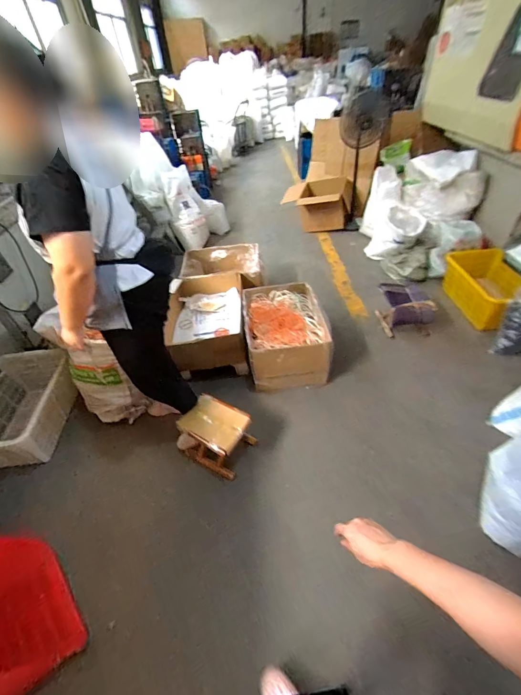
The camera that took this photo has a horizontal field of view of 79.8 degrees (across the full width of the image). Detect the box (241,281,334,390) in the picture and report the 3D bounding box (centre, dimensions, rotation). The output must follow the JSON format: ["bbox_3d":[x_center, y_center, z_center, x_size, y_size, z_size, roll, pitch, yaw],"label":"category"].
[{"bbox_3d":[0.150,-0.086,1.890,0.451,0.314,0.638,-8,44,-2],"label":"box"}]

